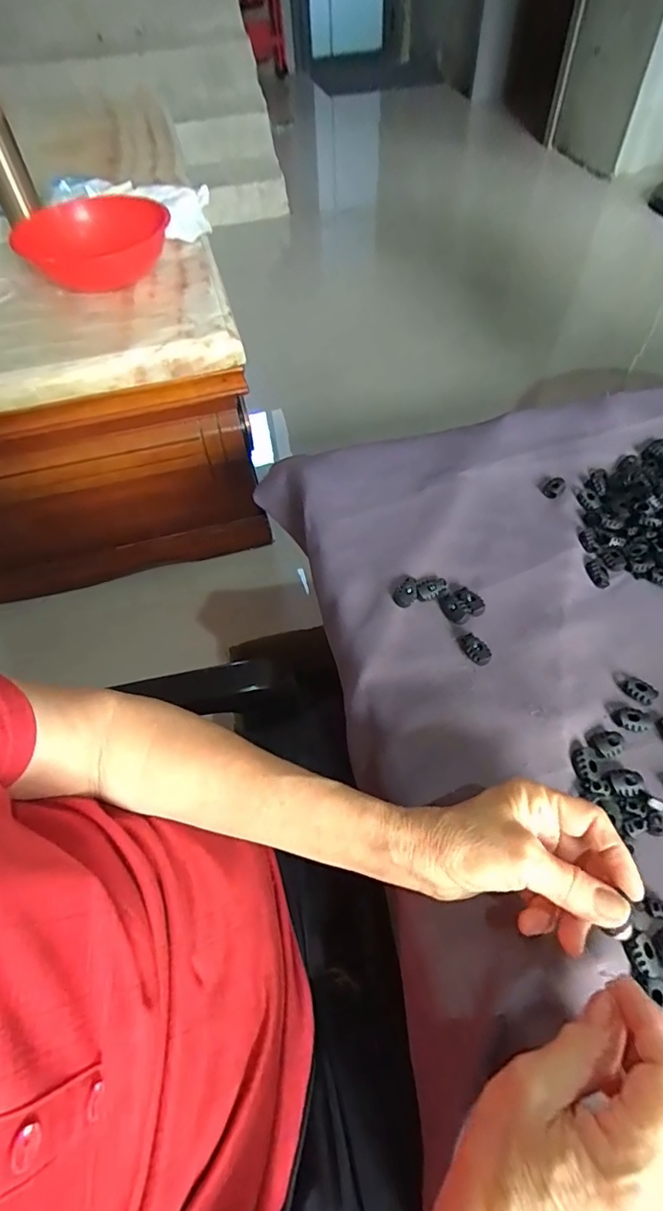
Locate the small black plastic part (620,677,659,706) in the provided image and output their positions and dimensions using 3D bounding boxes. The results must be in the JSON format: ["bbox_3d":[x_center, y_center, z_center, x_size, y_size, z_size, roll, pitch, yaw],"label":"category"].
[{"bbox_3d":[0.227,0.062,0.382,0.023,0.009,0.014,37,64,24],"label":"small black plastic part"}]

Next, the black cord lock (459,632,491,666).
[{"bbox_3d":[0.111,0.033,0.401,0.016,0.008,0.029,-26,58,-16],"label":"black cord lock"}]

